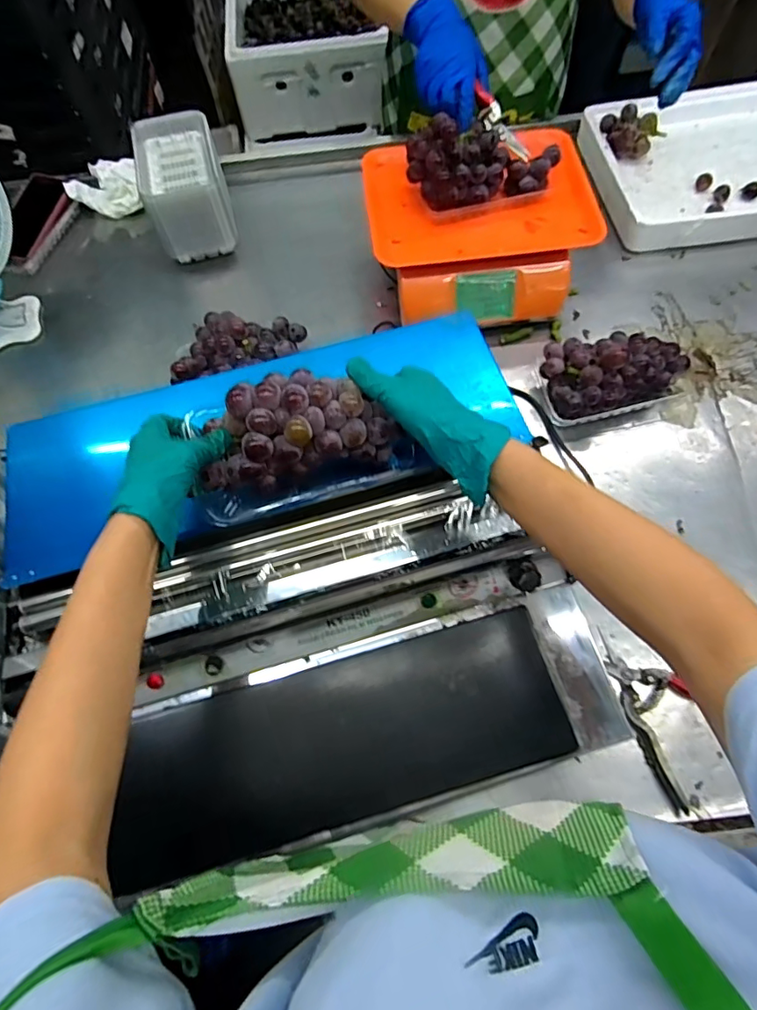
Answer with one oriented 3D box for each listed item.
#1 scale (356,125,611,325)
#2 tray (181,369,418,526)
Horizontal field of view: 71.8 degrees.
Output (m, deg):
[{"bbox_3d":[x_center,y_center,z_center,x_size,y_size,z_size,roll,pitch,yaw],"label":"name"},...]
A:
[{"bbox_3d":[0.136,-0.385,0.756,0.302,0.138,0.246,-1,66,3],"label":"scale"},{"bbox_3d":[-0.070,-0.061,0.444,0.173,0.094,0.093,-18,64,-7],"label":"tray"}]

